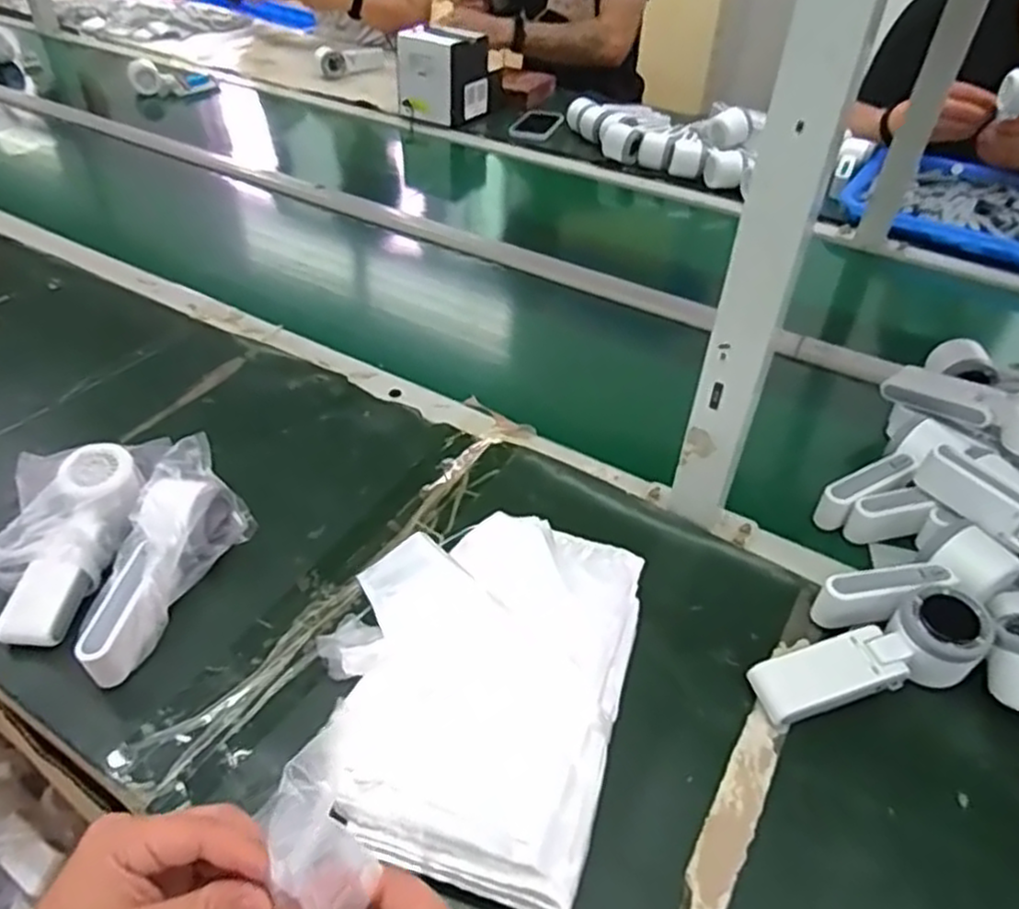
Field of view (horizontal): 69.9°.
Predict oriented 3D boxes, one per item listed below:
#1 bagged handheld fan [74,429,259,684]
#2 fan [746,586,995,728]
[{"bbox_3d":[-0.268,0.080,0.553,0.064,0.074,0.184,14,46,13],"label":"bagged handheld fan"},{"bbox_3d":[0.251,0.144,0.507,0.162,0.052,0.051,-12,46,-12],"label":"fan"}]

